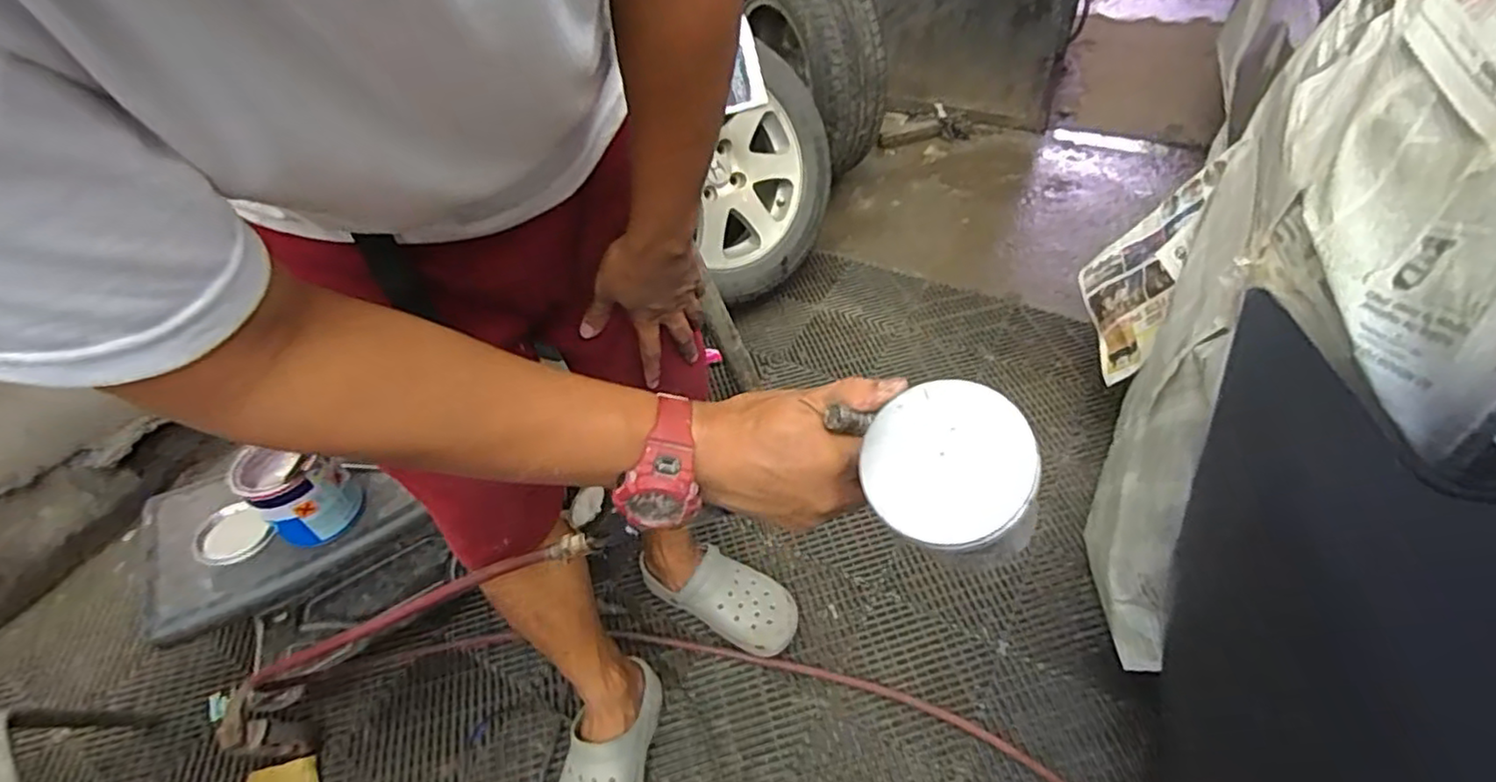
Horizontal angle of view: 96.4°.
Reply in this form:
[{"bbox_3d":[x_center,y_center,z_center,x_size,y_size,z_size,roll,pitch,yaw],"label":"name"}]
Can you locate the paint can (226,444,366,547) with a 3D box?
[{"bbox_3d":[-0.580,0.128,0.864,0.107,0.126,0.100,-3,47,3],"label":"paint can"}]

